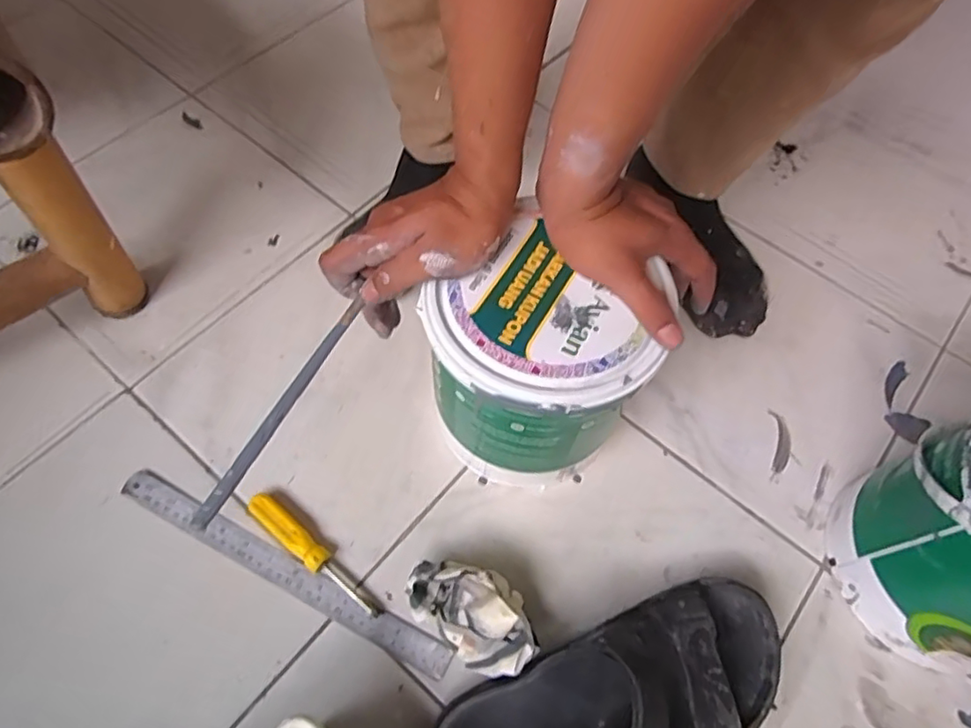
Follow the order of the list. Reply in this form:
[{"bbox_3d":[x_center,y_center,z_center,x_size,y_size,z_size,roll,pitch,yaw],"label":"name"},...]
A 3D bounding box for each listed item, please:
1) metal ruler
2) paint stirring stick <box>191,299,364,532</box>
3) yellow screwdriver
[{"bbox_3d":[-0.177,0.176,0.523,0.327,0.010,0.026,26,62,11],"label":"metal ruler"},{"bbox_3d":[-0.146,0.035,0.429,0.009,0.008,0.181,30,77,13],"label":"paint stirring stick"},{"bbox_3d":[-0.149,0.165,0.524,0.148,0.019,0.022,37,65,16],"label":"yellow screwdriver"}]

